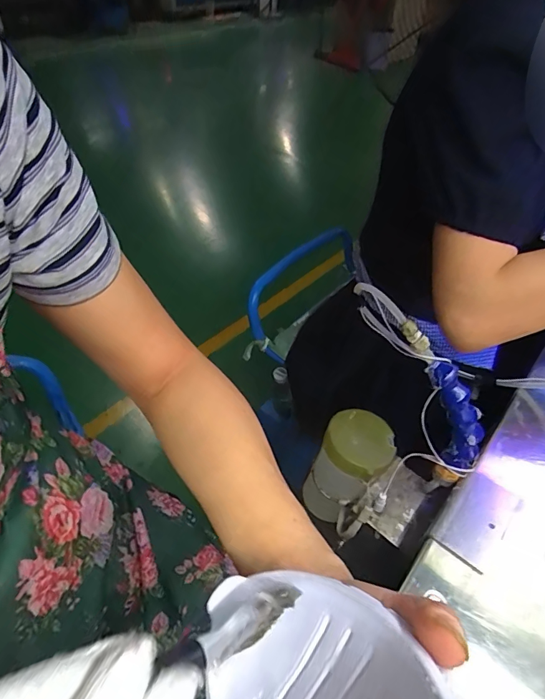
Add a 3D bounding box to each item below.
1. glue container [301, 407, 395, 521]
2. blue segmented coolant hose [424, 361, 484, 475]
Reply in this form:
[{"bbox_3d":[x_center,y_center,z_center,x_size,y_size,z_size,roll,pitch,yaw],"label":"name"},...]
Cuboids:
[{"bbox_3d":[0.086,0.125,0.471,0.076,0.097,0.084,22,47,18],"label":"glue container"},{"bbox_3d":[0.158,0.061,0.370,0.033,0.111,0.022,8,37,47],"label":"blue segmented coolant hose"}]

